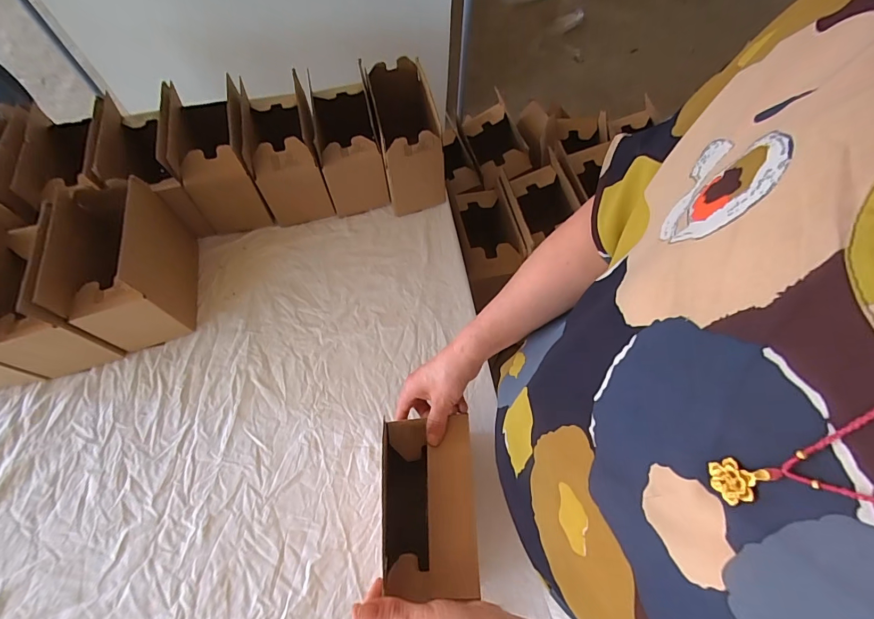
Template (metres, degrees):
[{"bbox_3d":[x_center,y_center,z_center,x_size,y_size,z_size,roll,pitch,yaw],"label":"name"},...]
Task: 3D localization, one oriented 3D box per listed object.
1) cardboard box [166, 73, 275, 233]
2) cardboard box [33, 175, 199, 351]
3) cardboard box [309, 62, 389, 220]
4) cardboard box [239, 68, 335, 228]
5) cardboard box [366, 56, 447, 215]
[{"bbox_3d":[-0.388,-0.269,0.758,0.115,0.185,0.188,-14,64,-8],"label":"cardboard box"},{"bbox_3d":[-0.488,-0.071,0.663,0.122,0.184,0.207,-15,64,-8],"label":"cardboard box"},{"bbox_3d":[-0.166,-0.306,0.780,0.105,0.175,0.189,-13,64,-7],"label":"cardboard box"},{"bbox_3d":[-0.276,-0.289,0.771,0.113,0.178,0.189,-13,64,-7],"label":"cardboard box"},{"bbox_3d":[-0.055,-0.314,0.784,0.117,0.190,0.202,-10,63,-6],"label":"cardboard box"}]

